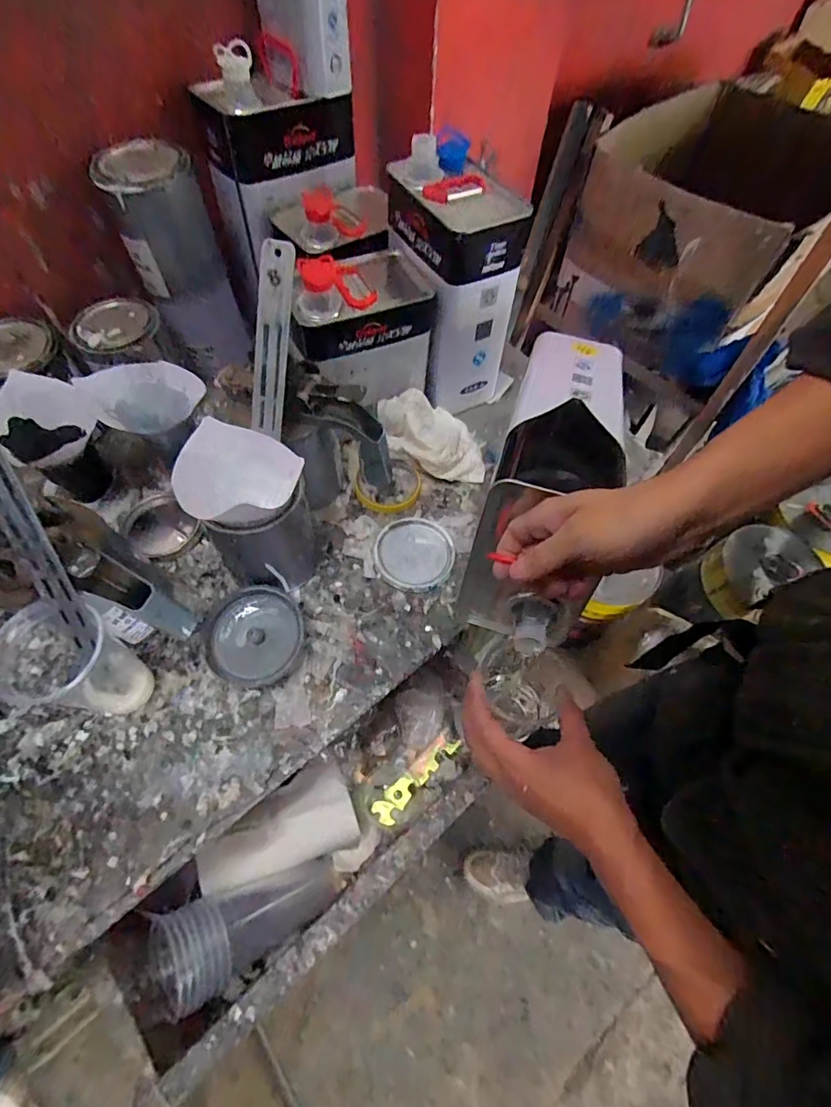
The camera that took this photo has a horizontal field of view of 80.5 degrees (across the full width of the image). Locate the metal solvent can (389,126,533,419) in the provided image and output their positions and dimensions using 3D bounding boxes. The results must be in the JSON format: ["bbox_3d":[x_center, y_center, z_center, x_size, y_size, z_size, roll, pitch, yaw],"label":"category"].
[{"bbox_3d":[0.047,-0.350,0.644,0.107,0.252,0.165,-23,64,-15],"label":"metal solvent can"}]

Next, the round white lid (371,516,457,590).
[{"bbox_3d":[0.000,-0.001,0.591,0.091,0.013,0.095,1,60,-2],"label":"round white lid"}]

